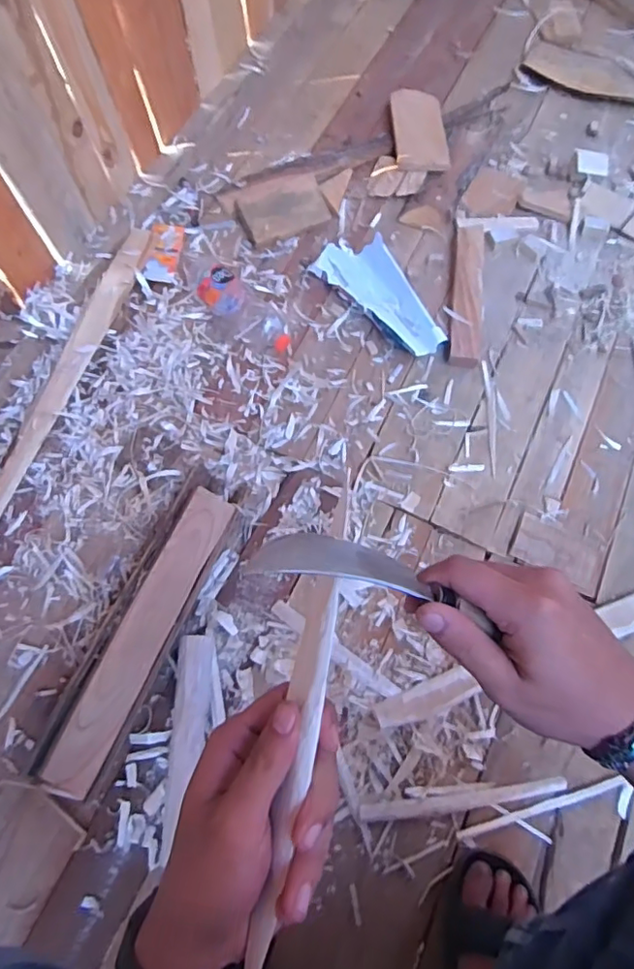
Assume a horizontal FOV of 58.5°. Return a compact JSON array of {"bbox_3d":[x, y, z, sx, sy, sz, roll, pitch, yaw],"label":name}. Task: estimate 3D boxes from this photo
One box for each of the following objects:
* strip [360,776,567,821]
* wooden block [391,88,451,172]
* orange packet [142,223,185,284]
[{"bbox_3d":[0.184,0.395,0.707,0.255,0.014,0.023,-6,69,-5],"label":"strip"},{"bbox_3d":[0.198,-0.690,1.095,0.103,0.022,0.210,0,70,-7],"label":"wooden block"},{"bbox_3d":[-0.263,-0.402,0.977,0.055,0.007,0.121,9,71,-14],"label":"orange packet"}]

